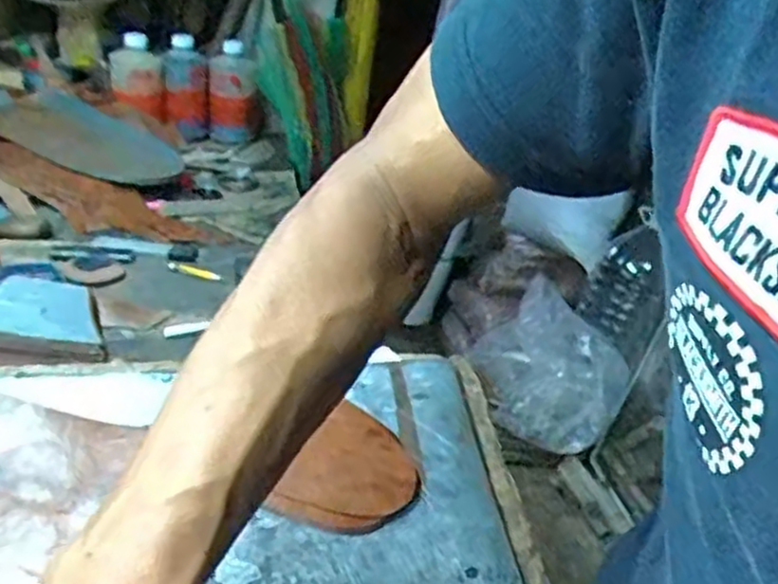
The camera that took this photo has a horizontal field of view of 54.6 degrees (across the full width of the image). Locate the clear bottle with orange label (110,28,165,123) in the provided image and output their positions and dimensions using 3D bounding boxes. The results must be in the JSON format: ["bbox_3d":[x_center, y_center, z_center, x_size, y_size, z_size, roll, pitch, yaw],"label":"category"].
[{"bbox_3d":[-0.370,-0.309,1.115,0.073,0.130,0.080,-2,31,-23],"label":"clear bottle with orange label"}]

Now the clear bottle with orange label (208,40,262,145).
[{"bbox_3d":[-0.242,-0.310,1.183,0.082,0.138,0.069,4,29,-14],"label":"clear bottle with orange label"}]

